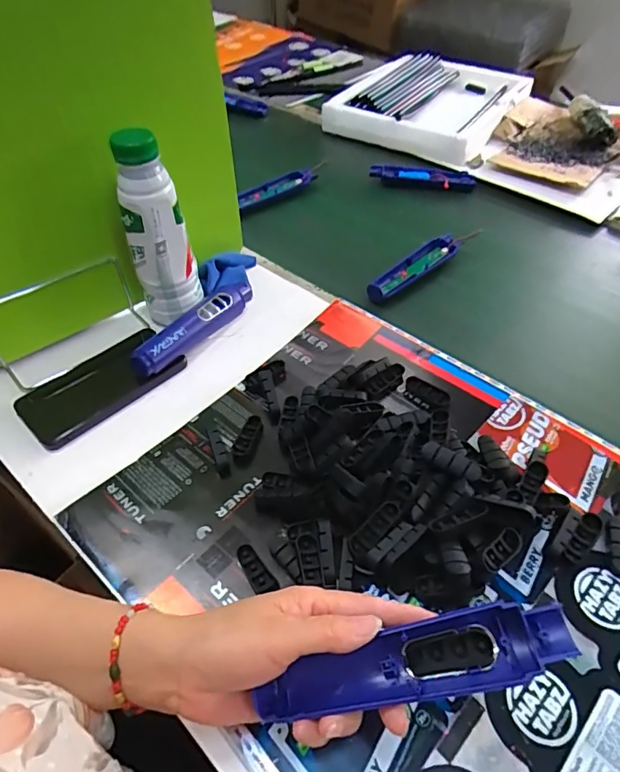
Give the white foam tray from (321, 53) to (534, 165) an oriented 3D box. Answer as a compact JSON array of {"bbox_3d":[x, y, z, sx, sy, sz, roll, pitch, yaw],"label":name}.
[{"bbox_3d":[0.244,-0.576,0.985,0.321,0.050,0.411,25,53,19],"label":"white foam tray"}]

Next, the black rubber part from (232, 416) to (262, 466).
[{"bbox_3d":[-0.059,0.052,0.454,0.017,0.015,0.048,13,48,12],"label":"black rubber part"}]

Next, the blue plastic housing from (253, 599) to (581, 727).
[{"bbox_3d":[0.055,0.155,0.269,0.169,0.021,0.034,-17,47,5],"label":"blue plastic housing"}]

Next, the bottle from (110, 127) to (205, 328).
[{"bbox_3d":[-0.157,-0.150,0.505,0.061,0.197,0.055,-16,51,-14],"label":"bottle"}]

